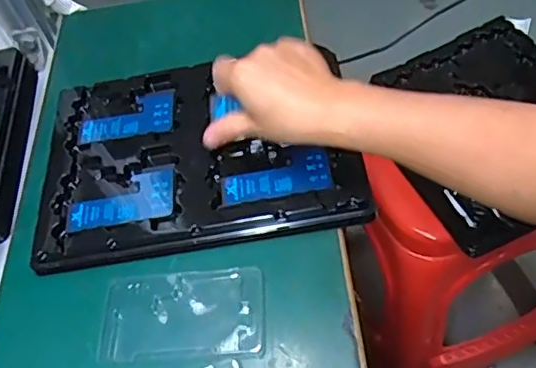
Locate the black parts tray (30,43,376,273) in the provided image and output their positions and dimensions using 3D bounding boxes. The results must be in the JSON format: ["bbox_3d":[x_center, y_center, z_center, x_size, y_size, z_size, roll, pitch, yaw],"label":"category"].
[{"bbox_3d":[-0.066,-0.034,0.538,0.287,0.017,0.211,-9,54,3],"label":"black parts tray"}]

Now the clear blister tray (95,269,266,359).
[{"bbox_3d":[-0.067,0.102,0.453,0.127,0.011,0.069,-7,53,6],"label":"clear blister tray"}]

